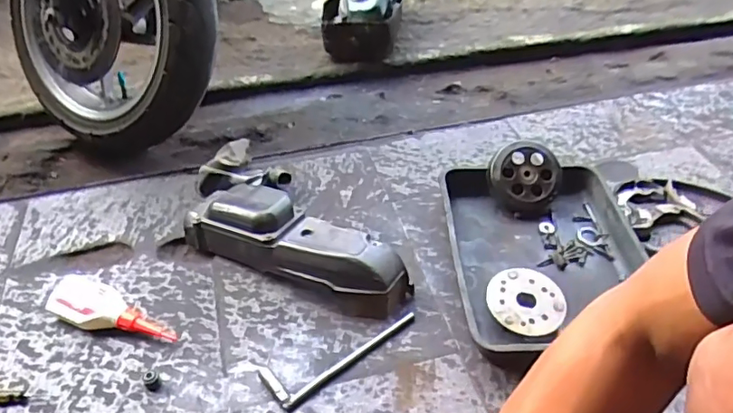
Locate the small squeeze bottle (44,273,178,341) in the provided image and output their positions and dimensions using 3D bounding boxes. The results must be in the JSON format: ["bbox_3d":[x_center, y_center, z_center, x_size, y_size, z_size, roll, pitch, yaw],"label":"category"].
[{"bbox_3d":[-0.349,0.147,0.742,0.184,0.030,0.063,14,46,16],"label":"small squeeze bottle"}]

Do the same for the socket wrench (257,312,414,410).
[{"bbox_3d":[-0.036,0.180,0.705,0.209,0.011,0.066,-30,51,-26],"label":"socket wrench"}]

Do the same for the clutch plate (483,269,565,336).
[{"bbox_3d":[0.223,0.131,0.745,0.101,0.020,0.098,-2,49,2],"label":"clutch plate"}]

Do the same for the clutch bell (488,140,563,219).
[{"bbox_3d":[0.260,-0.043,0.890,0.119,0.045,0.122,17,82,3],"label":"clutch bell"}]

